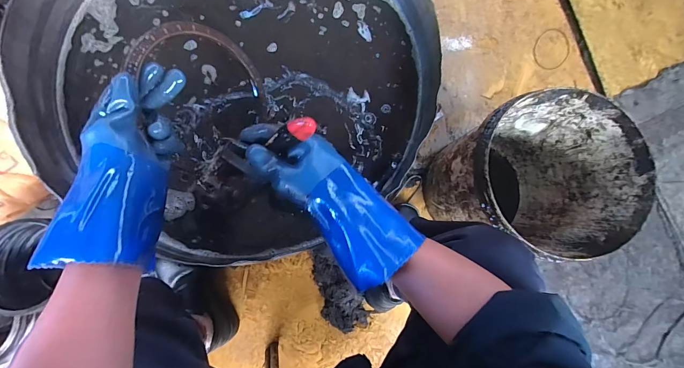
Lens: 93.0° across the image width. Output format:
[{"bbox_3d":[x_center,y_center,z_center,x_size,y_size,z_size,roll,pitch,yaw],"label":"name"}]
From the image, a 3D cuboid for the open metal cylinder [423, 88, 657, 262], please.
[{"bbox_3d":[0.366,-0.008,0.689,0.299,0.291,0.282,4,84,-6],"label":"open metal cylinder"}]

